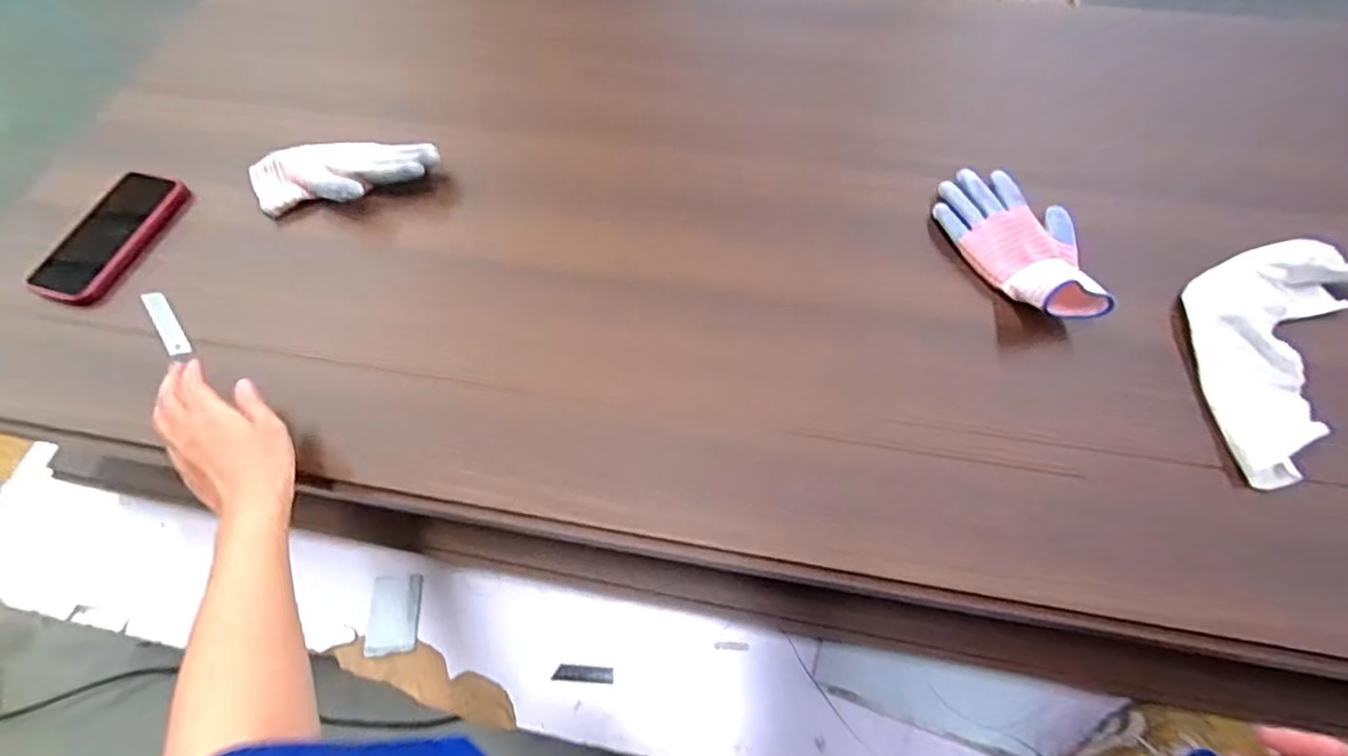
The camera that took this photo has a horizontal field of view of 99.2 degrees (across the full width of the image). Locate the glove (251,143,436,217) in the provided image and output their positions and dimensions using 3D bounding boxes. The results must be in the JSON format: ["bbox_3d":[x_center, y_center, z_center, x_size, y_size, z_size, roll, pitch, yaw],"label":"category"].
[{"bbox_3d":[-0.349,-0.215,0.620,0.199,0.044,0.078,-2,64,0],"label":"glove"}]

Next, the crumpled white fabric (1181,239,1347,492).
[{"bbox_3d":[0.508,-0.028,0.498,0.130,0.042,0.236,38,70,17],"label":"crumpled white fabric"}]

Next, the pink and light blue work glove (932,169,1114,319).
[{"bbox_3d":[0.332,-0.132,0.548,0.115,0.048,0.192,-9,64,-4],"label":"pink and light blue work glove"}]

